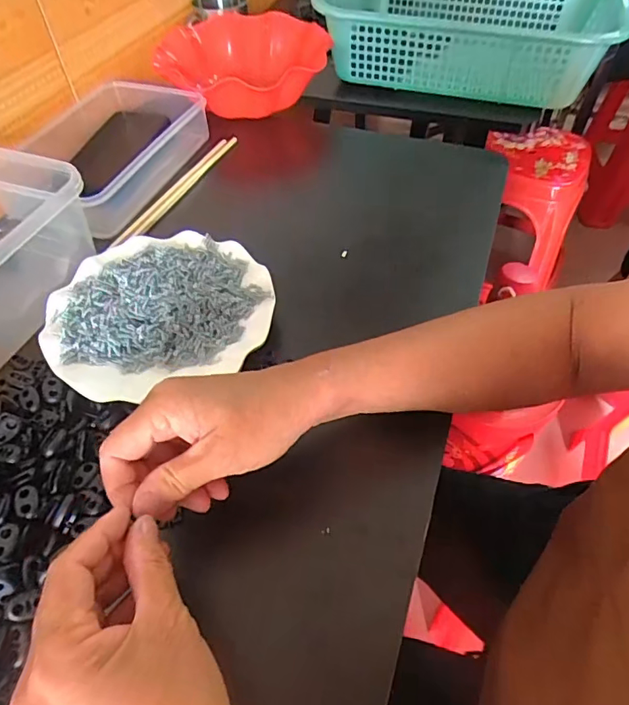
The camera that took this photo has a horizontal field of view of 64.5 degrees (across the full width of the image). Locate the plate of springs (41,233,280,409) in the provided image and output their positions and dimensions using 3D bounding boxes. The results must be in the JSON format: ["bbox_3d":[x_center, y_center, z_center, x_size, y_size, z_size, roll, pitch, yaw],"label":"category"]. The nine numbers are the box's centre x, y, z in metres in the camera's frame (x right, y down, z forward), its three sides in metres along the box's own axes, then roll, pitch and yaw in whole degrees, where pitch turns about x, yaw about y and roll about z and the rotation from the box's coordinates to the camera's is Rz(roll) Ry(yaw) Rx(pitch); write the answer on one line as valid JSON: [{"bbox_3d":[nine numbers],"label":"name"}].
[{"bbox_3d":[-0.130,-0.041,0.423,0.179,0.023,0.164,-15,53,-11],"label":"plate of springs"}]

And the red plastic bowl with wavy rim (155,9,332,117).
[{"bbox_3d":[-0.101,-0.391,0.694,0.217,0.073,0.228,0,51,1],"label":"red plastic bowl with wavy rim"}]

